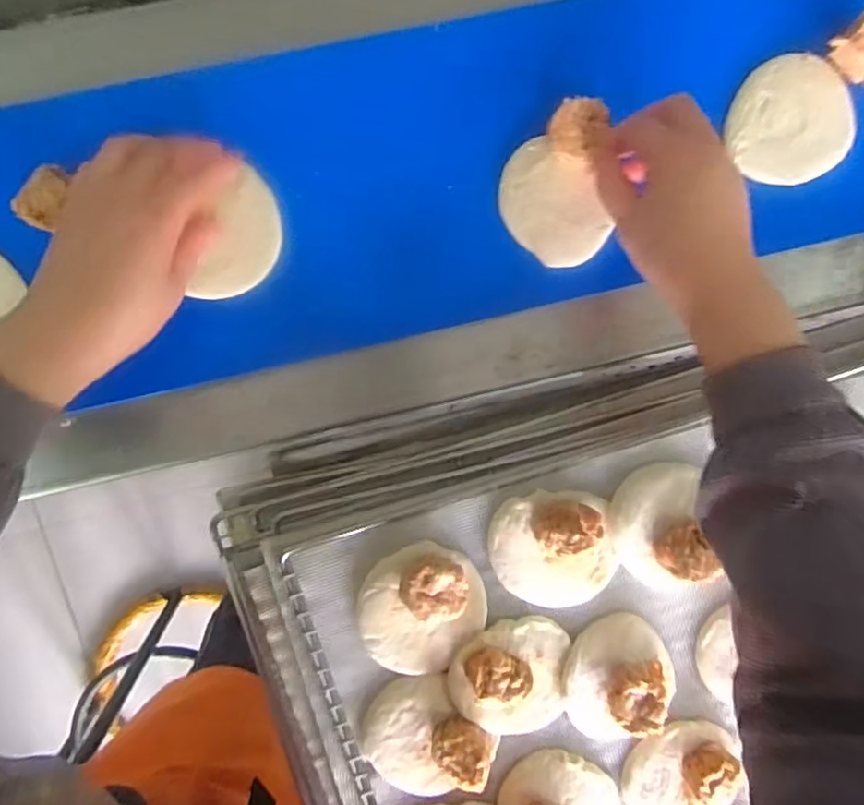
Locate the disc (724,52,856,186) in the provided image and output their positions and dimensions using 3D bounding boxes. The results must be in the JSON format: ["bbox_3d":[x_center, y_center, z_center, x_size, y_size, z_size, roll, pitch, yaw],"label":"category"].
[{"bbox_3d":[0.253,-0.198,0.456,0.095,0.011,0.084,-27,100,-2],"label":"disc"}]

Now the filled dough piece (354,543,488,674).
[{"bbox_3d":[-0.004,0.137,0.410,0.081,0.034,0.086,-1,98,-6],"label":"filled dough piece"}]

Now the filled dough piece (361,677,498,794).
[{"bbox_3d":[-0.006,0.226,0.423,0.074,0.031,0.083,-37,100,-1],"label":"filled dough piece"}]

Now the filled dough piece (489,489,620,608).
[{"bbox_3d":[0.082,0.098,0.412,0.080,0.030,0.078,-1,98,-6],"label":"filled dough piece"}]

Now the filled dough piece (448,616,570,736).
[{"bbox_3d":[0.055,0.187,0.425,0.080,0.024,0.075,-1,98,-6],"label":"filled dough piece"}]

